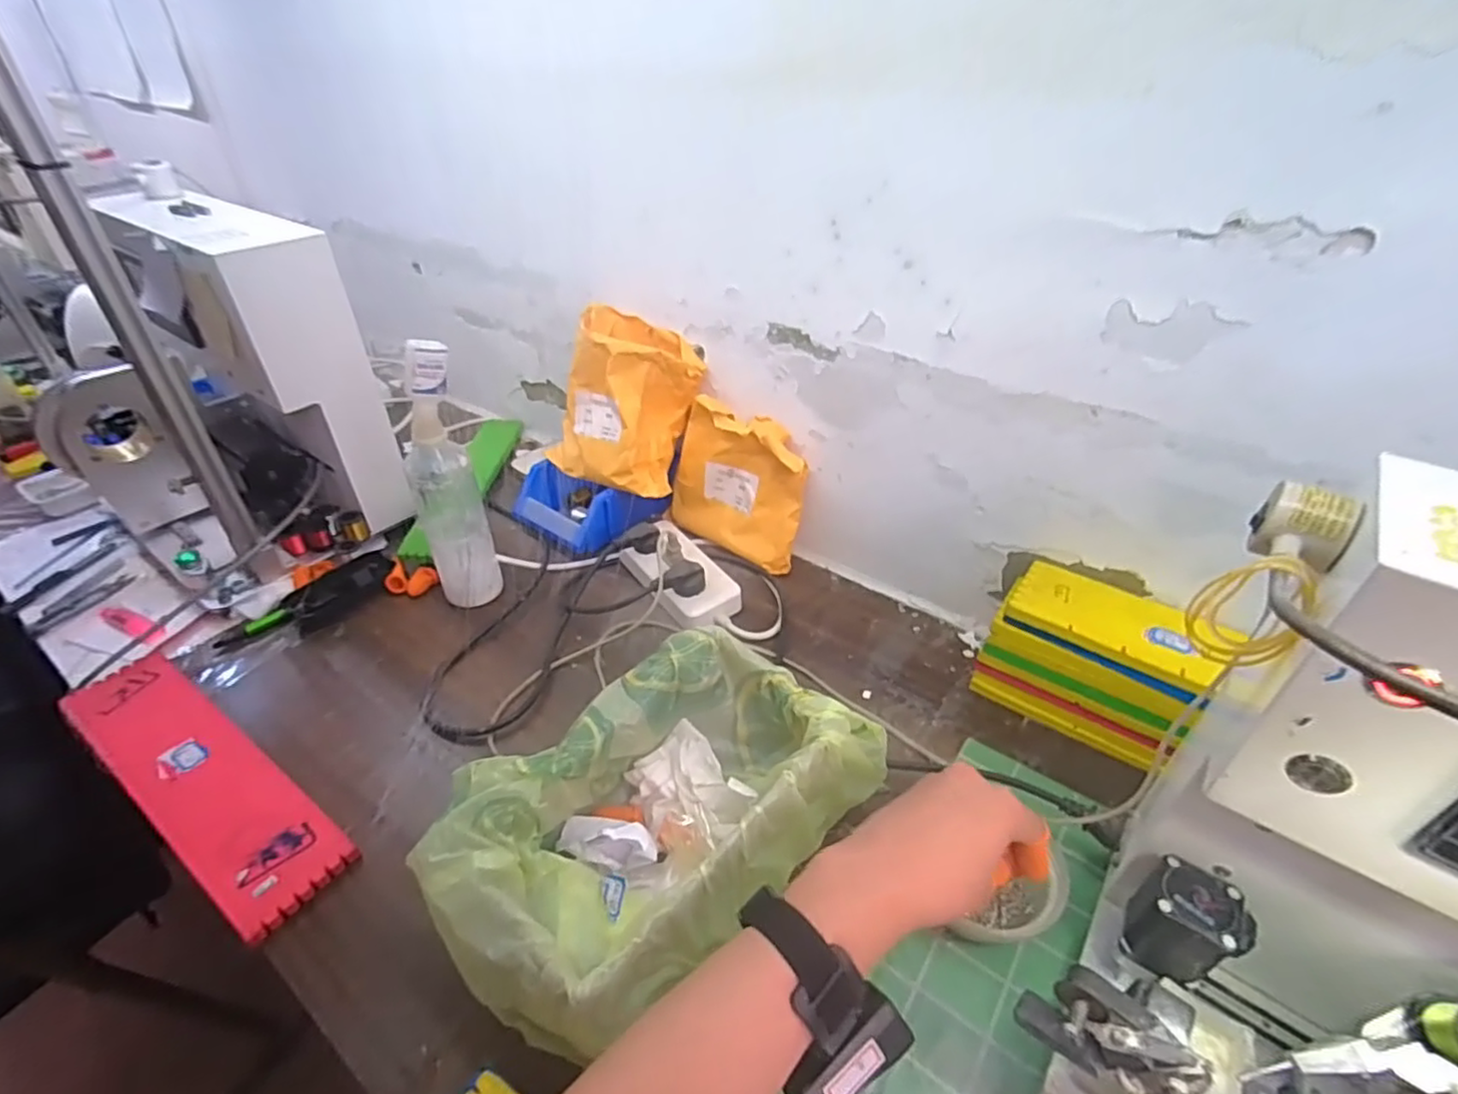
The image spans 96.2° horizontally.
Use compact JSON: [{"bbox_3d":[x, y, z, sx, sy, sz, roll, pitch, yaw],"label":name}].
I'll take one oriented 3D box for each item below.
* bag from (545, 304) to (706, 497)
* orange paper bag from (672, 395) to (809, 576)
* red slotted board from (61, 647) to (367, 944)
[{"bbox_3d":[-0.125,-0.168,0.763,0.167,0.196,0.070,15,16,8],"label":"bag"},{"bbox_3d":[0.008,-0.073,0.753,0.166,0.152,0.054,24,44,28],"label":"orange paper bag"},{"bbox_3d":[-0.447,0.187,0.550,0.345,0.018,0.084,23,43,27],"label":"red slotted board"}]

